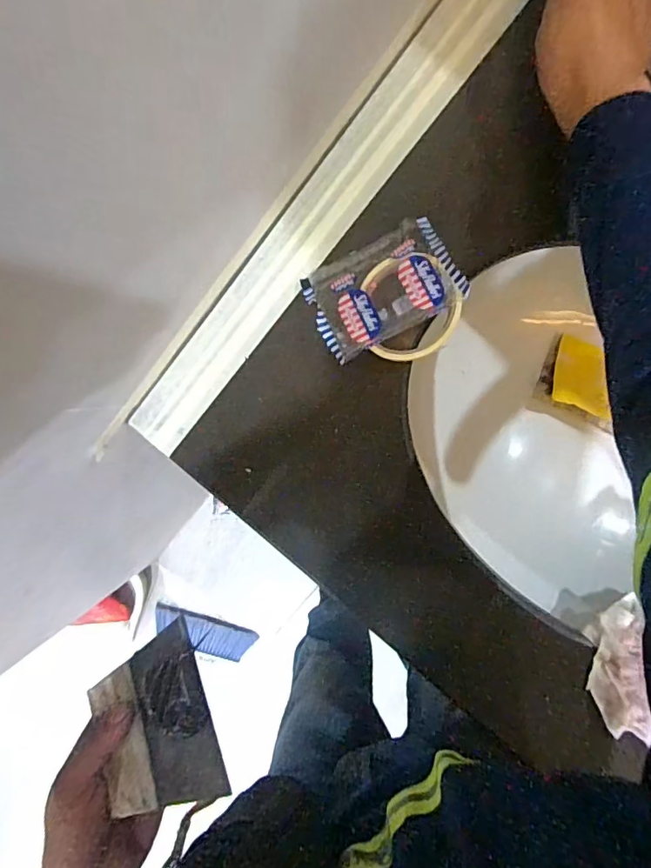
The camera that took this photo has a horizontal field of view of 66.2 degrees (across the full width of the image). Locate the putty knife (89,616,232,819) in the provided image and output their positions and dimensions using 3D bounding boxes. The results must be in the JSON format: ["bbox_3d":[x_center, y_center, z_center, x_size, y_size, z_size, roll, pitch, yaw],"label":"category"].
[{"bbox_3d":[-0.114,0.197,0.336,0.092,0.008,0.102,-38,63,11],"label":"putty knife"}]

